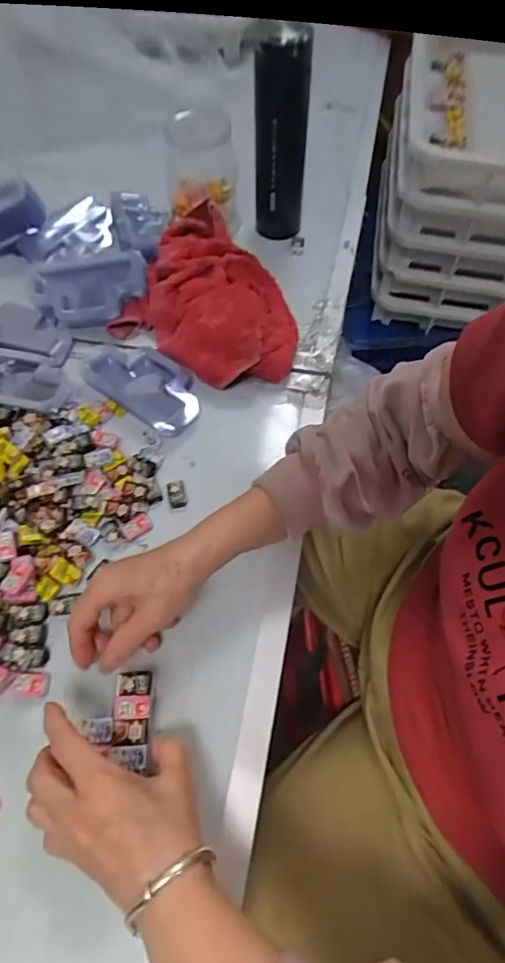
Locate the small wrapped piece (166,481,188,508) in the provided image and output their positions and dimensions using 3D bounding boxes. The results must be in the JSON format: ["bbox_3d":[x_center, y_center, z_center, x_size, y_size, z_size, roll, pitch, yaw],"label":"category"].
[{"bbox_3d":[-0.075,0.012,0.502,0.018,0.011,0.027,-12,59,-7],"label":"small wrapped piece"}]

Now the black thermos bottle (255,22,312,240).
[{"bbox_3d":[0.035,-0.413,0.627,0.062,0.217,0.058,0,58,0],"label":"black thermos bottle"}]

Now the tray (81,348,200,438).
[{"bbox_3d":[-0.116,-0.108,0.559,0.142,0.018,0.080,33,64,19],"label":"tray"}]

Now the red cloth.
[{"bbox_3d":[-0.037,-0.221,0.605,0.225,0.055,0.207,29,63,17],"label":"red cloth"}]

